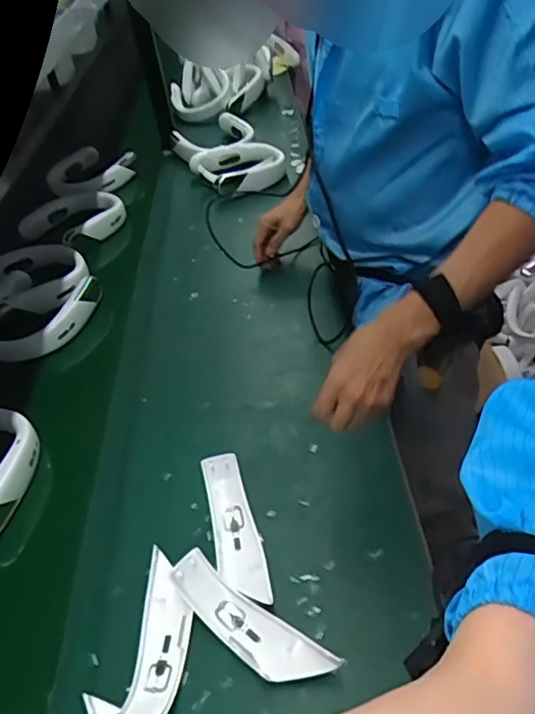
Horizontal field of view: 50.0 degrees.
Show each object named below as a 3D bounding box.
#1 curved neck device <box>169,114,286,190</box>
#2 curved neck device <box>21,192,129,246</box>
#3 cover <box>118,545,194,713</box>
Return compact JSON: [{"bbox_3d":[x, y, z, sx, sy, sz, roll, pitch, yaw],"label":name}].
[{"bbox_3d":[-0.111,-0.523,1.454,0.214,0.061,0.350,-21,43,-16],"label":"curved neck device"},{"bbox_3d":[-0.427,-0.313,1.315,0.198,0.063,0.191,-4,41,3],"label":"curved neck device"},{"bbox_3d":[-0.106,0.278,0.578,0.057,0.023,0.162,0,42,8],"label":"cover"}]

